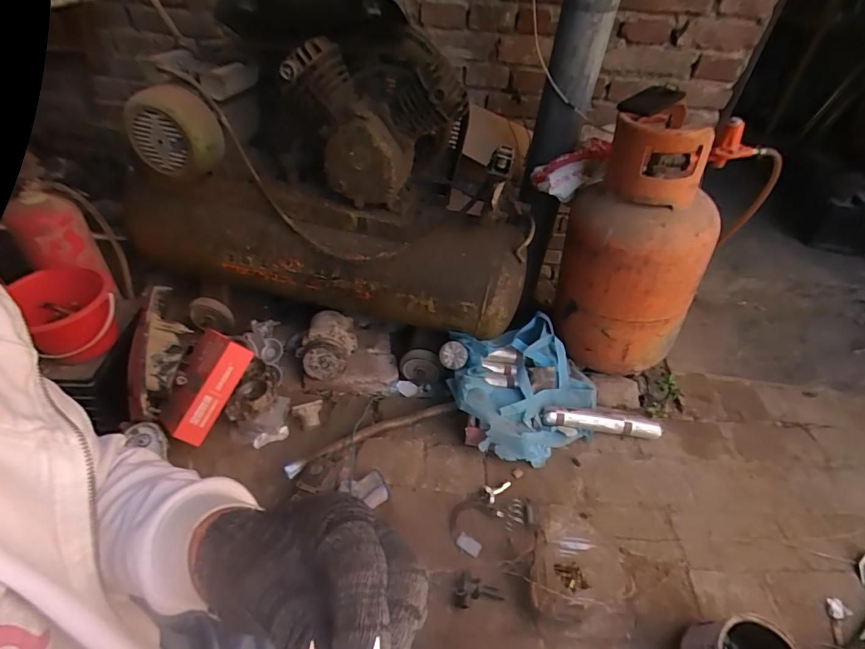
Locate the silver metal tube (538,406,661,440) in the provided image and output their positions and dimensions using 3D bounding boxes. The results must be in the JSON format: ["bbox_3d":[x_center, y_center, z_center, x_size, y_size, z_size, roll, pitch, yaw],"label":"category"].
[{"bbox_3d":[0.395,0.229,1.054,0.267,0.052,0.054,6,41,3],"label":"silver metal tube"}]

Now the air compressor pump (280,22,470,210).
[{"bbox_3d":[-0.109,-0.433,0.947,0.335,0.288,0.256,15,43,13],"label":"air compressor pump"}]

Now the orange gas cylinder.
[{"bbox_3d":[0.473,-0.180,1.048,0.293,0.569,0.296,17,43,15],"label":"orange gas cylinder"}]

